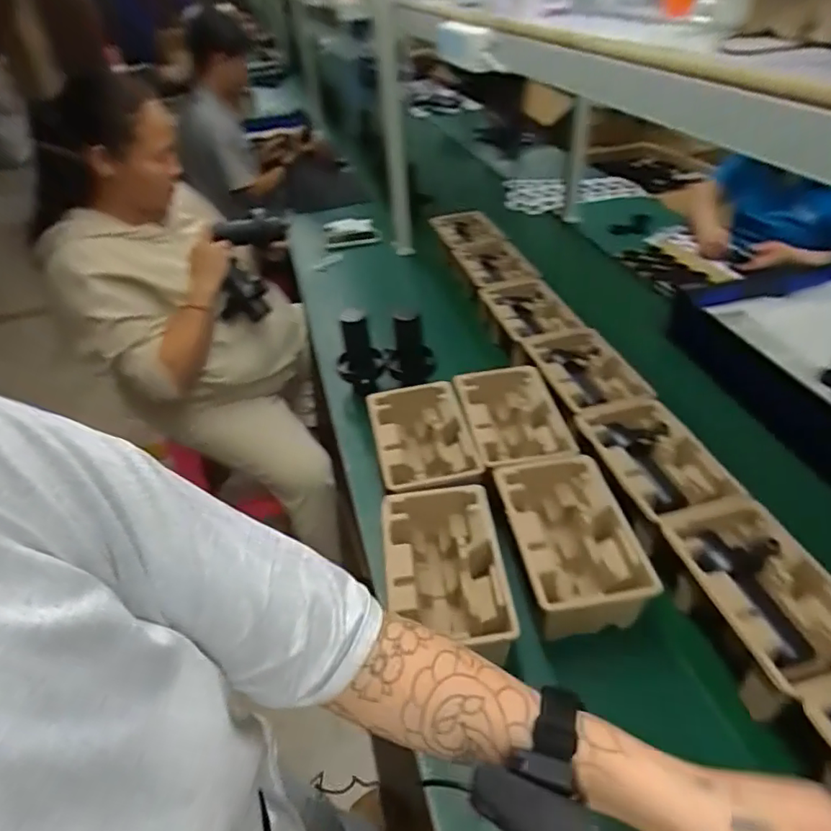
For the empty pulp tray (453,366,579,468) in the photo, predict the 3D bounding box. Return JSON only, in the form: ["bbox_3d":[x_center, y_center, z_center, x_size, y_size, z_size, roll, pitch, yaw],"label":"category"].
[{"bbox_3d":[0.161,0.020,0.910,0.157,0.087,0.227,-9,41,-3],"label":"empty pulp tray"}]

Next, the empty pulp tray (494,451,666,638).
[{"bbox_3d":[0.207,0.175,0.741,0.148,0.094,0.236,-10,41,-3],"label":"empty pulp tray"}]

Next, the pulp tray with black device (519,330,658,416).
[{"bbox_3d":[0.305,-0.075,0.996,0.154,0.052,0.237,-18,42,-12],"label":"pulp tray with black device"}]

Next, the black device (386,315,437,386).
[{"bbox_3d":[-0.010,-0.130,1.076,0.096,0.157,0.058,-14,41,-9],"label":"black device"}]

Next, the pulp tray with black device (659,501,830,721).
[{"bbox_3d":[0.423,0.232,0.668,0.145,0.094,0.230,-14,41,-8],"label":"pulp tray with black device"}]

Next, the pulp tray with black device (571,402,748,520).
[{"bbox_3d":[0.363,0.075,0.828,0.157,0.070,0.234,-11,41,-4],"label":"pulp tray with black device"}]

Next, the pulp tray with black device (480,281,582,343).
[{"bbox_3d":[0.244,-0.220,1.169,0.151,0.043,0.234,-13,41,-7],"label":"pulp tray with black device"}]

